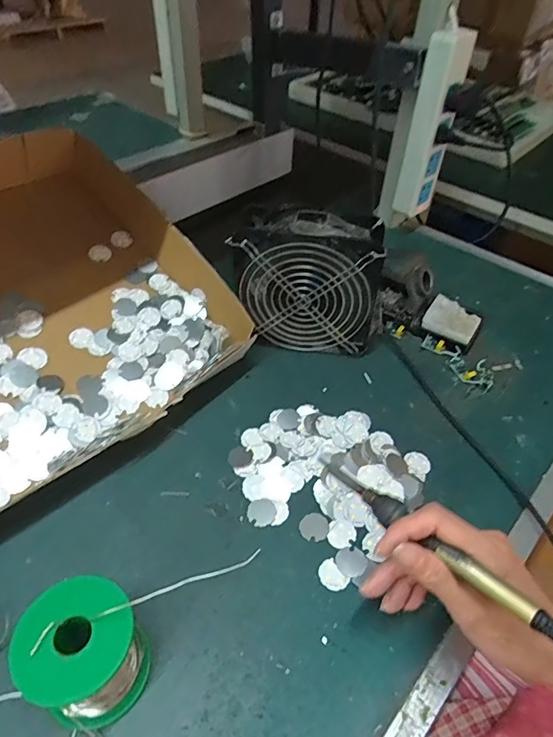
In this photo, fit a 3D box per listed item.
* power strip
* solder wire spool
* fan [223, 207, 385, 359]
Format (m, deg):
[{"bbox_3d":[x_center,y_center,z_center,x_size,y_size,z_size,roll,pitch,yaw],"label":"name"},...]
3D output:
[{"bbox_3d":[0.206,-0.320,0.643,0.058,0.224,0.047,15,47,10],"label":"power strip"},{"bbox_3d":[-0.122,0.182,0.307,0.069,0.071,0.065,33,52,24],"label":"solder wire spool"},{"bbox_3d":[0.039,-0.092,0.522,0.153,0.151,0.060,8,46,4],"label":"fan"}]

